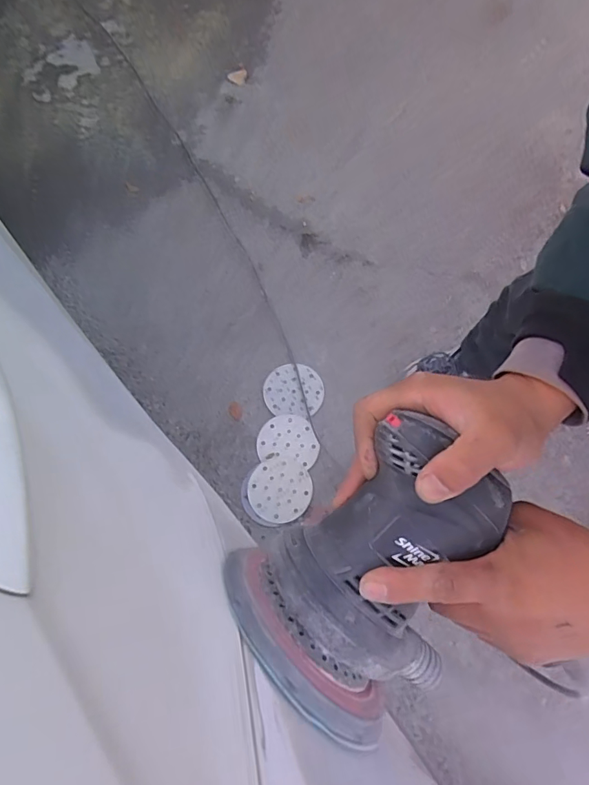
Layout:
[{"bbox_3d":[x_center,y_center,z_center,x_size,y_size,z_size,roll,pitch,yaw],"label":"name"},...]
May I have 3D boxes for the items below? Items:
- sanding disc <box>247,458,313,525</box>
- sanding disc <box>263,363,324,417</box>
[{"bbox_3d":[-0.032,0.220,1.039,0.141,0.006,0.137,1,72,-2],"label":"sanding disc"},{"bbox_3d":[-0.002,-0.009,1.121,0.141,0.007,0.129,0,71,2],"label":"sanding disc"}]

